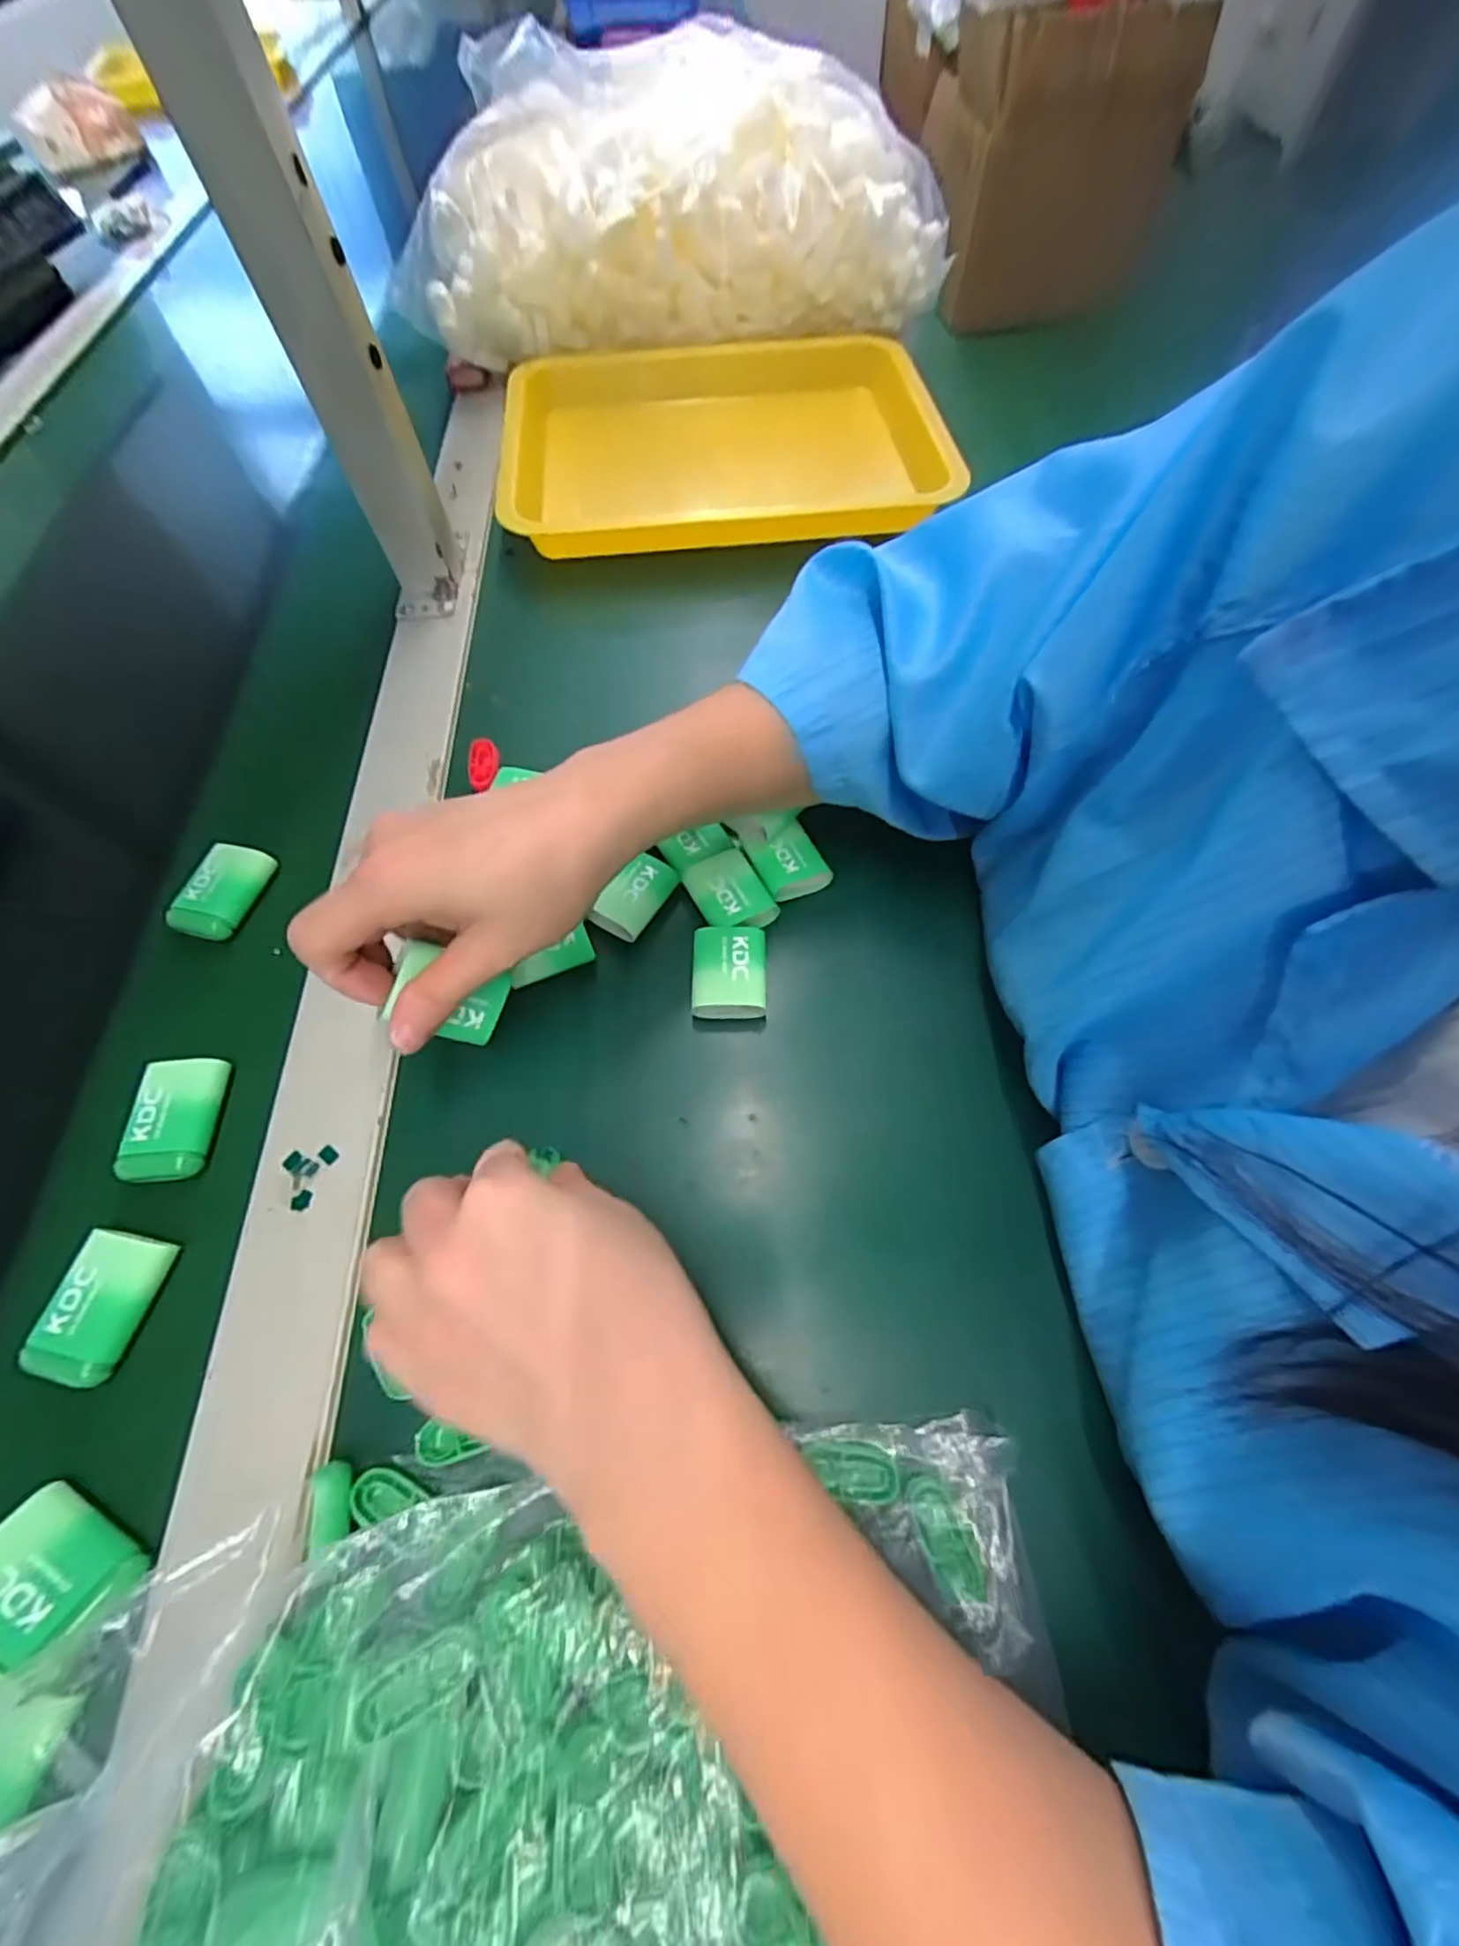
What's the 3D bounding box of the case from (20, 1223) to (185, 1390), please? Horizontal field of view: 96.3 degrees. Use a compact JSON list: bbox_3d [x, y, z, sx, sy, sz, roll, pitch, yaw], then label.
[{"bbox_3d":[-0.245,0.128,0.253,0.034,0.012,0.050,11,63,8],"label":"case"}]

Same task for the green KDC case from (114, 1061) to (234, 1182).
[{"bbox_3d":[-0.244,0.064,0.287,0.032,0.013,0.050,-6,62,-1],"label":"green KDC case"}]

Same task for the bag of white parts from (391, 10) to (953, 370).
[{"bbox_3d":[-0.042,-0.616,0.524,0.440,0.153,0.142,-15,62,-6],"label":"bag of white parts"}]

